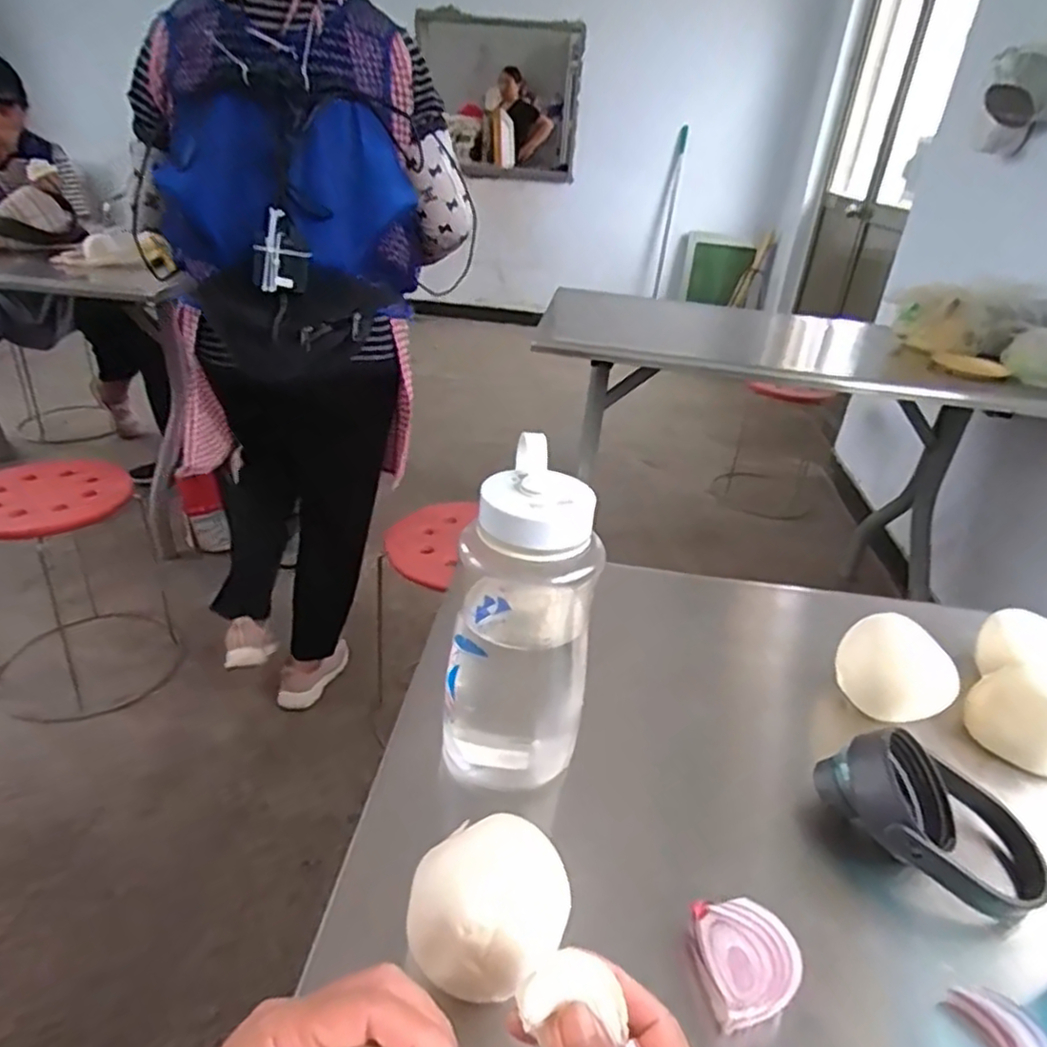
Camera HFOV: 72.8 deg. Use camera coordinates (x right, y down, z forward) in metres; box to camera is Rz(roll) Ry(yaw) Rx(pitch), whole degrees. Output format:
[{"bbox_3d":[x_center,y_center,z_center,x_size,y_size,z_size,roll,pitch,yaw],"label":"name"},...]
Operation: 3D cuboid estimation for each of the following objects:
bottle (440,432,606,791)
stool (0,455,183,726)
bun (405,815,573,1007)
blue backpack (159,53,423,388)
[{"bbox_3d":[0.000,0.065,0.467,0.090,0.206,0.098,11,30,10],"label":"bottle"},{"bbox_3d":[-0.940,0.111,1.475,0.348,0.429,0.351,-17,36,-34],"label":"stool"},{"bbox_3d":[-0.019,0.198,0.364,0.081,0.071,0.073,10,30,9],"label":"bun"},{"bbox_3d":[-0.356,-0.475,1.115,0.358,0.386,0.206,-6,31,-19],"label":"blue backpack"}]

